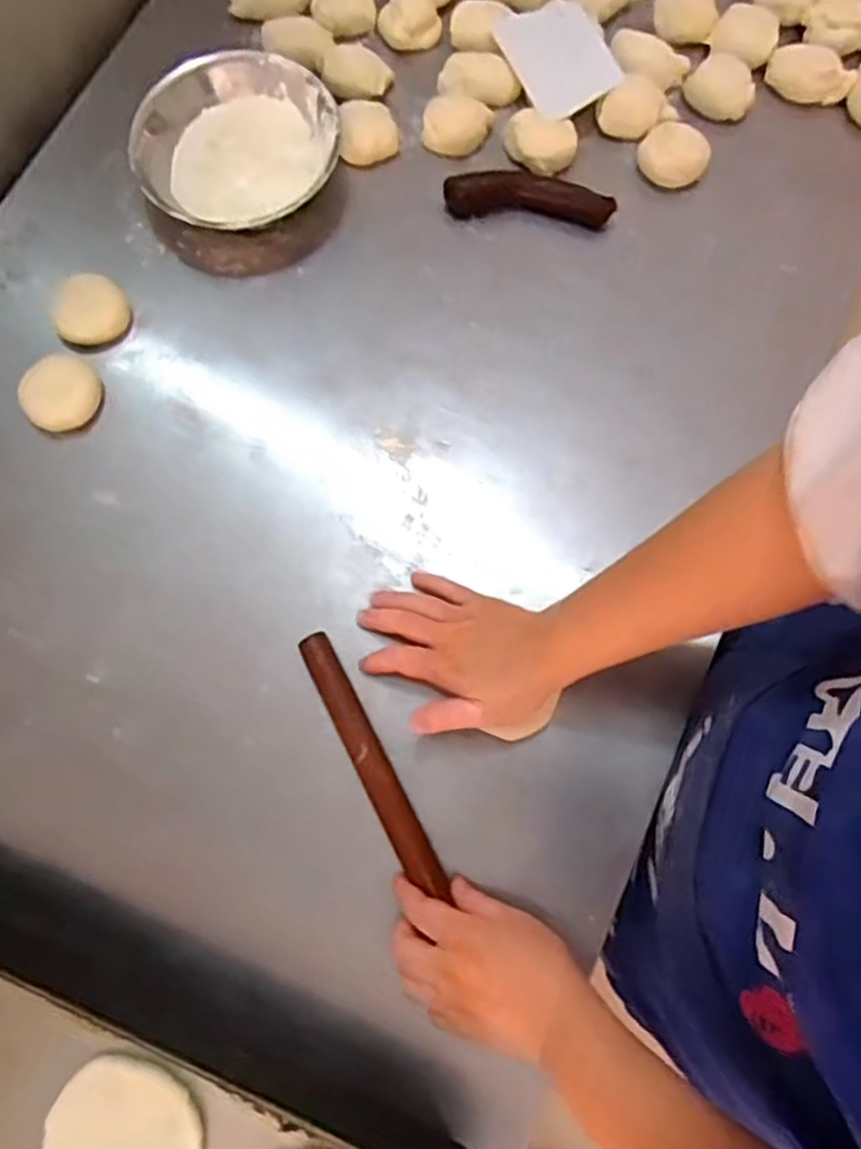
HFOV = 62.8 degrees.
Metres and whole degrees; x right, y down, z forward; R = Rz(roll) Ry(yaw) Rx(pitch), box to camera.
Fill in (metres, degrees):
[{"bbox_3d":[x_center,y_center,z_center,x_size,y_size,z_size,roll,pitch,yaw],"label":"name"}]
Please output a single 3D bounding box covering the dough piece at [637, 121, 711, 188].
[{"bbox_3d":[0.234,-0.404,0.676,0.063,0.025,0.047,12,79,2],"label":"dough piece"}]

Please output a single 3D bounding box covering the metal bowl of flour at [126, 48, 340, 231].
[{"bbox_3d":[-0.177,-0.397,0.666,0.190,0.053,0.168,-44,82,-8],"label":"metal bowl of flour"}]

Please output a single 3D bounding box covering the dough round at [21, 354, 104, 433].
[{"bbox_3d":[-0.332,-0.163,0.631,0.065,0.028,0.071,0,79,0],"label":"dough round"}]

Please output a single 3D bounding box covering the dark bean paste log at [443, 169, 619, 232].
[{"bbox_3d":[0.094,-0.361,0.675,0.159,0.030,0.030,7,79,1],"label":"dark bean paste log"}]

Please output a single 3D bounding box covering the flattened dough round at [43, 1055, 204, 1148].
[{"bbox_3d":[-0.200,0.372,0.453,0.099,0.012,0.092,0,75,2],"label":"flattened dough round"}]

